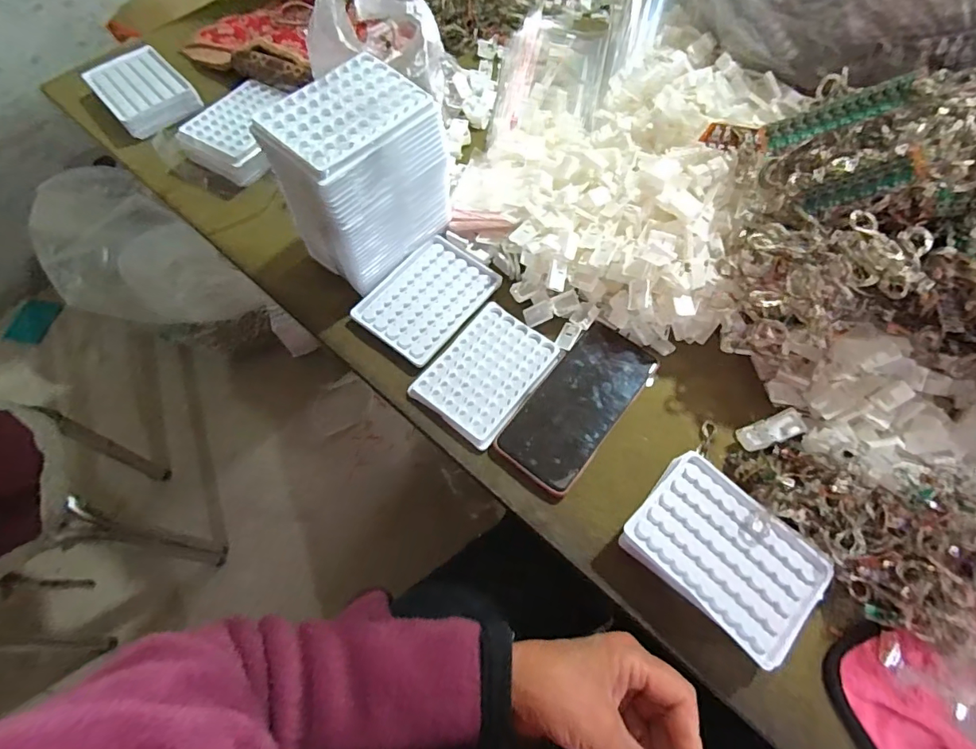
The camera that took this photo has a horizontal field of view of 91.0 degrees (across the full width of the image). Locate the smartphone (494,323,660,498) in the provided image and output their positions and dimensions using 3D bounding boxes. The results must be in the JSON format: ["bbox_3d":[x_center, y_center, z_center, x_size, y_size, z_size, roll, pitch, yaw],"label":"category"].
[{"bbox_3d":[0.085,0.024,0.438,0.076,0.007,0.171,36,70,16],"label":"smartphone"}]

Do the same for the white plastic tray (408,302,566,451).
[{"bbox_3d":[0.000,-0.003,0.454,0.095,0.005,0.126,35,70,15],"label":"white plastic tray"}]

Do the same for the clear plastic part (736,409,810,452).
[{"bbox_3d":[0.251,0.050,0.425,0.062,0.014,0.023,-20,66,-9],"label":"clear plastic part"}]

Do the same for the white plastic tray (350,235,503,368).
[{"bbox_3d":[-0.061,-0.078,0.489,0.095,0.012,0.130,36,70,16],"label":"white plastic tray"}]

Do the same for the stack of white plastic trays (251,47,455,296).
[{"bbox_3d":[-0.117,-0.176,0.454,0.090,0.161,0.144,40,71,17],"label":"stack of white plastic trays"}]

